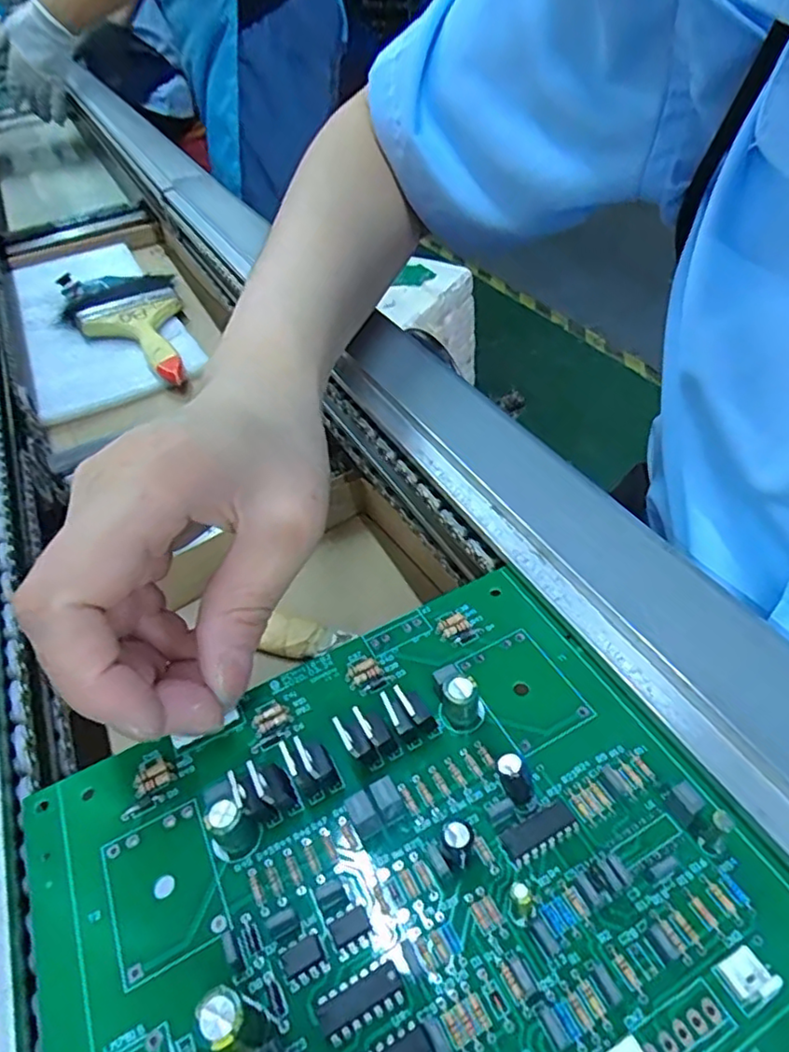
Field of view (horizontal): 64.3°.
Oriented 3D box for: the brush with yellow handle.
[{"bbox_3d":[-0.239,-0.182,0.569,0.094,0.021,0.210,-19,45,-13],"label":"brush with yellow handle"}]

